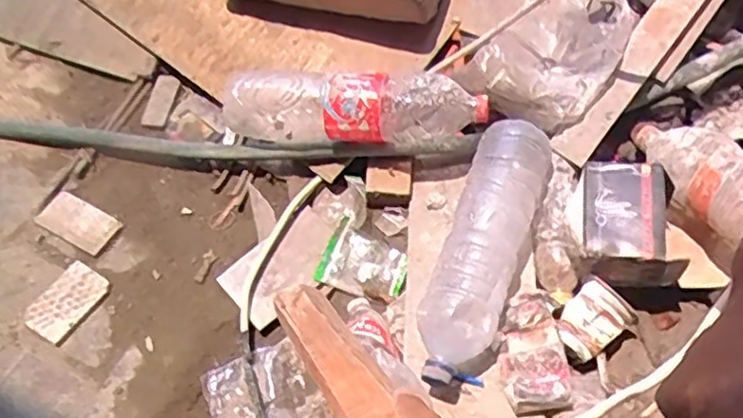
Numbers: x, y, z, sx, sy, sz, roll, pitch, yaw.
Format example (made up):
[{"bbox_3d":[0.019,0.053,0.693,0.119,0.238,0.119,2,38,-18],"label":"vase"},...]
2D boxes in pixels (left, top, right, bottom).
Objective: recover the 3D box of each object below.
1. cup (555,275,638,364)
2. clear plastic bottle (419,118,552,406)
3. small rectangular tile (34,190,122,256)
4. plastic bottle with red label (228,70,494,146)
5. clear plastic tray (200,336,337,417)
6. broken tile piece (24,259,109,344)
[{"bbox_3d":[0.241,0.131,0.765,0.066,0.058,0.085,35,64,25],"label":"cup"},{"bbox_3d":[0.128,0.048,0.778,0.089,0.100,0.312,16,58,15],"label":"clear plastic bottle"},{"bbox_3d":[-0.379,0.014,0.892,0.106,0.009,0.058,26,61,20],"label":"small rectangular tile"},{"bbox_3d":[-0.024,-0.132,0.863,0.328,0.073,0.090,5,56,7],"label":"plastic bottle with red label"},{"bbox_3d":[-0.118,0.209,0.775,0.117,0.033,0.106,-23,57,-11],"label":"clear plastic tray"},{"bbox_3d":[-0.367,0.110,0.830,0.063,0.011,0.094,29,62,22],"label":"broken tile piece"}]

